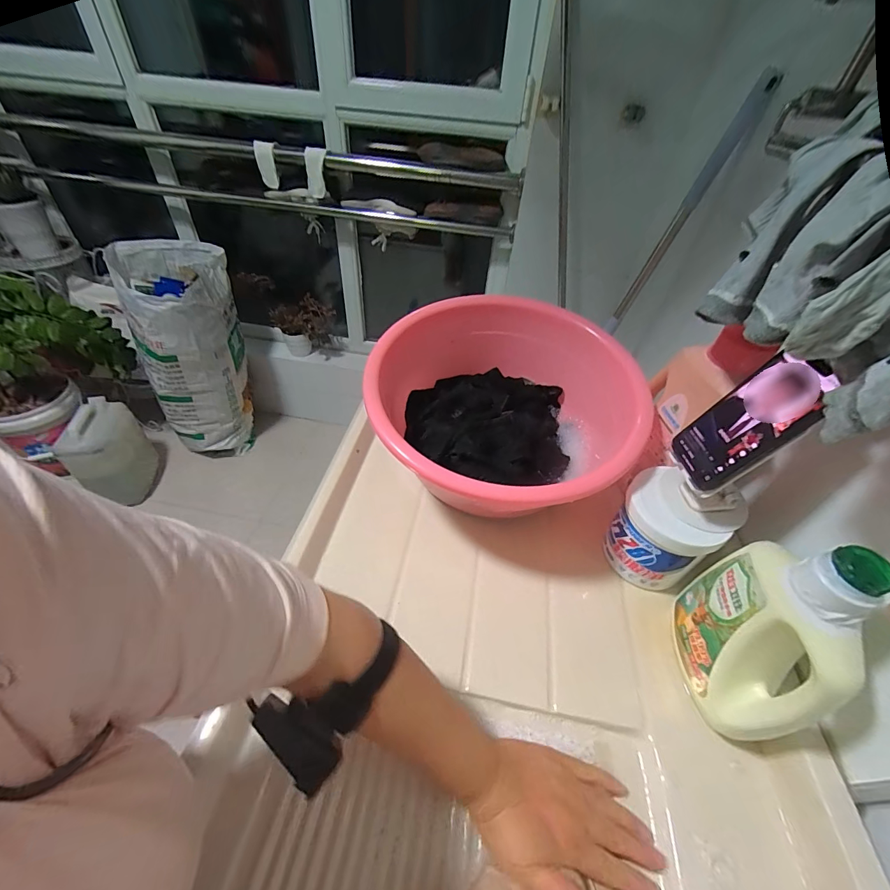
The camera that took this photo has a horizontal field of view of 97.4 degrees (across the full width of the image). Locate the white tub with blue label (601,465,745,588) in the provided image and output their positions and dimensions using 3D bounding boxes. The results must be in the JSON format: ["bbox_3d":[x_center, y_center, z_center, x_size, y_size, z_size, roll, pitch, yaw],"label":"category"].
[{"bbox_3d":[0.267,0.113,0.494,0.097,0.119,0.107,-27,53,-28],"label":"white tub with blue label"}]

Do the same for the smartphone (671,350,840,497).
[{"bbox_3d":[0.293,-0.019,0.384,0.010,0.149,0.076,9,45,-23],"label":"smartphone"}]

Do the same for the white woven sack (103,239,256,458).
[{"bbox_3d":[-0.956,-0.324,1.546,0.351,0.760,0.377,-17,49,-20],"label":"white woven sack"}]

